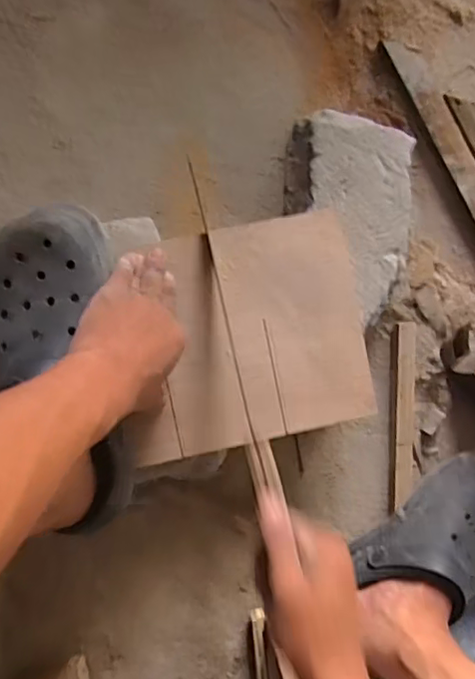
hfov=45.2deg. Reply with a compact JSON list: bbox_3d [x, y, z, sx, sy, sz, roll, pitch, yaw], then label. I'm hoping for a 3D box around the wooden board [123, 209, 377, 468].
[{"bbox_3d":[0.004,-0.003,0.533,0.227,0.008,0.198,-11,93,-5],"label":"wooden board"}]

